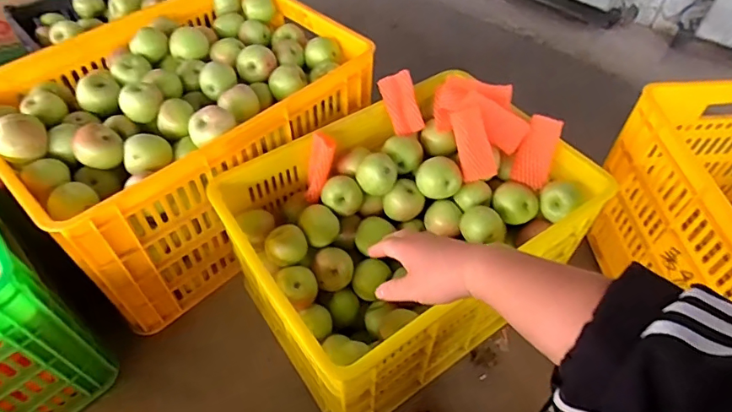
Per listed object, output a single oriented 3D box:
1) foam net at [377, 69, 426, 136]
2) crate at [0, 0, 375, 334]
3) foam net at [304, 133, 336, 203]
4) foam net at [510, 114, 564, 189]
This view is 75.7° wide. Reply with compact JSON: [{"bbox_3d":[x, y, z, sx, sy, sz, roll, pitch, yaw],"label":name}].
[{"bbox_3d":[0.063,-0.183,0.844,0.059,0.011,0.108,-17,92,16],"label":"foam net"},{"bbox_3d":[-0.357,-0.153,0.941,0.466,0.327,0.583,37,59,26],"label":"crate"},{"bbox_3d":[-0.079,-0.061,0.789,0.047,0.112,0.029,24,27,17],"label":"foam net"},{"bbox_3d":[0.281,-0.090,0.779,0.059,0.116,0.013,14,25,10],"label":"foam net"}]

